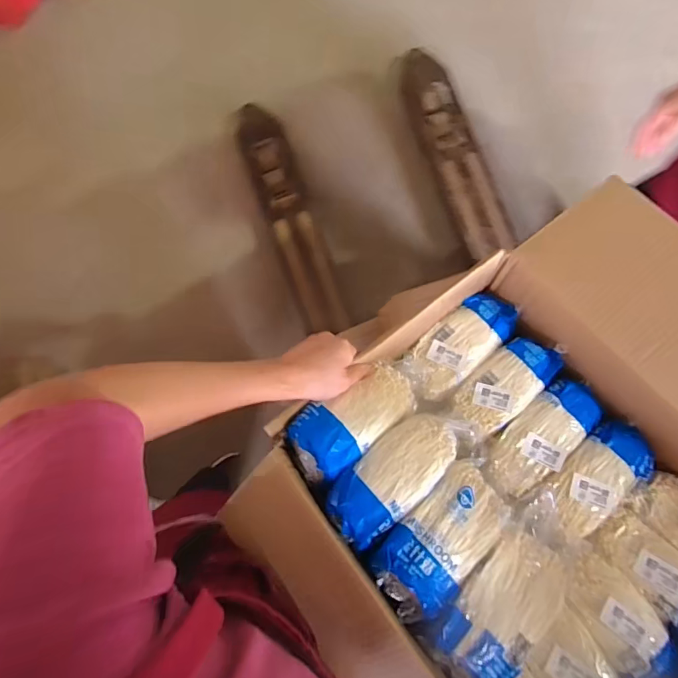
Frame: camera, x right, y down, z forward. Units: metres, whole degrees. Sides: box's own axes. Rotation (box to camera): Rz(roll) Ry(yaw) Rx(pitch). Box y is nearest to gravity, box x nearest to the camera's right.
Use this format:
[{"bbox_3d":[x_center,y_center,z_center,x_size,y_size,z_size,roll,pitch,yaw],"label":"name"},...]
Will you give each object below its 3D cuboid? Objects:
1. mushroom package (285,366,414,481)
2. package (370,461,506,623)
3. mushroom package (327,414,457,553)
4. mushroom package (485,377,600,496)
[{"bbox_3d":[0.018,0.087,0.513,0.154,0.049,0.073,-34,95,-22],"label":"mushroom package"},{"bbox_3d":[0.116,0.206,0.491,0.095,0.060,0.187,42,66,7],"label":"package"},{"bbox_3d":[0.060,0.149,0.495,0.157,0.043,0.075,-39,71,-10],"label":"mushroom package"},{"bbox_3d":[0.261,0.127,0.588,0.169,0.041,0.076,-36,66,-12],"label":"mushroom package"}]

